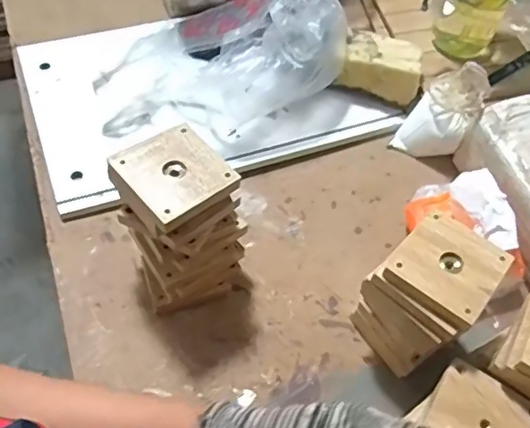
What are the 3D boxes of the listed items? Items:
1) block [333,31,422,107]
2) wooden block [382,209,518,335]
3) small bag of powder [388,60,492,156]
[{"bbox_3d":[0.151,-0.192,0.757,0.103,0.057,0.065,12,58,4],"label":"block"},{"bbox_3d":[0.157,0.044,0.489,0.079,0.009,0.086,35,64,20],"label":"wooden block"},{"bbox_3d":[0.218,-0.125,0.716,0.086,0.113,0.067,19,59,9],"label":"small bag of powder"}]

